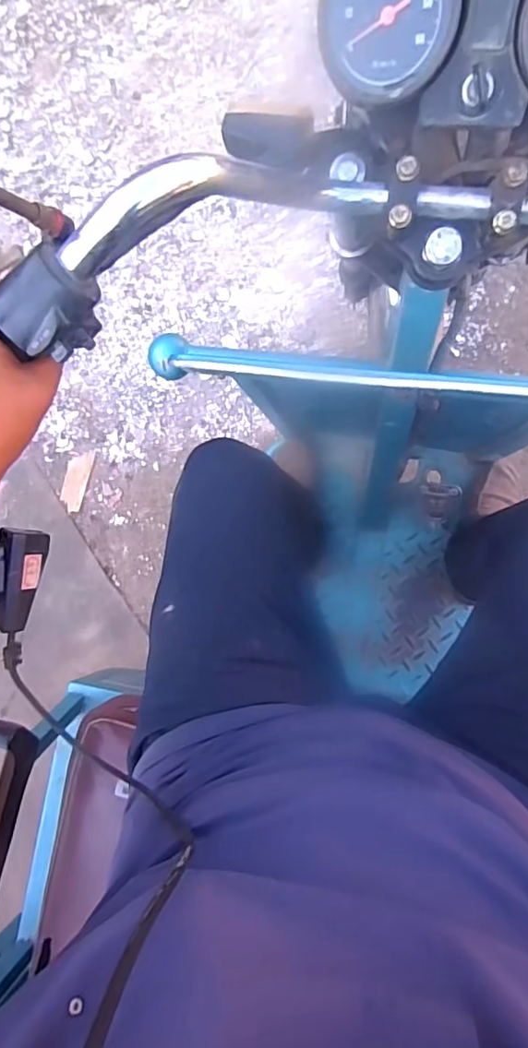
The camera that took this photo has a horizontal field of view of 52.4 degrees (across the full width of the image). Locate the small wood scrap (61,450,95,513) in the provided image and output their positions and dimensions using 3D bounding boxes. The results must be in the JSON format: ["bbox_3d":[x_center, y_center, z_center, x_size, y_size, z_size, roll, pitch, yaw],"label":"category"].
[{"bbox_3d":[-0.467,-0.111,1.331,0.057,0.007,0.154,14,88,9],"label":"small wood scrap"}]

